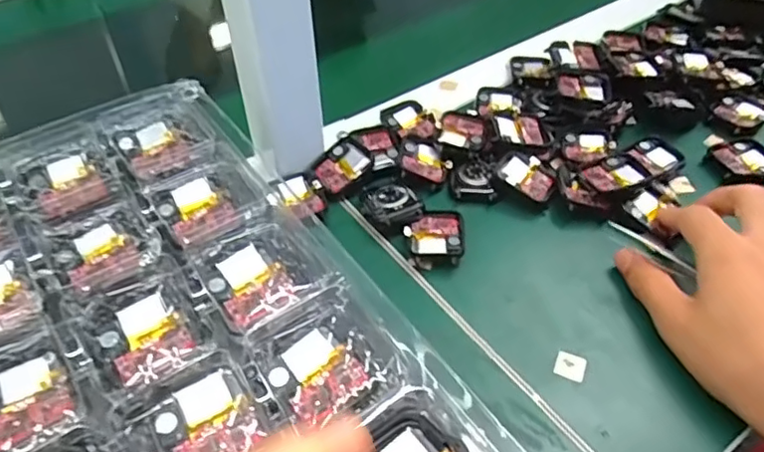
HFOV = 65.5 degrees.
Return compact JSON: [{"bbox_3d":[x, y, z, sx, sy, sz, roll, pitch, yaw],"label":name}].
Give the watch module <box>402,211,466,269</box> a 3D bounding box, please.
[{"bbox_3d":[0.035,0.008,0.389,0.039,0.010,0.043,3,47,3],"label":"watch module"}]

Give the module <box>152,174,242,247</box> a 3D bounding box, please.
[{"bbox_3d":[-0.090,-0.008,0.291,0.032,0.012,0.033,-31,54,-25],"label":"module"}]

